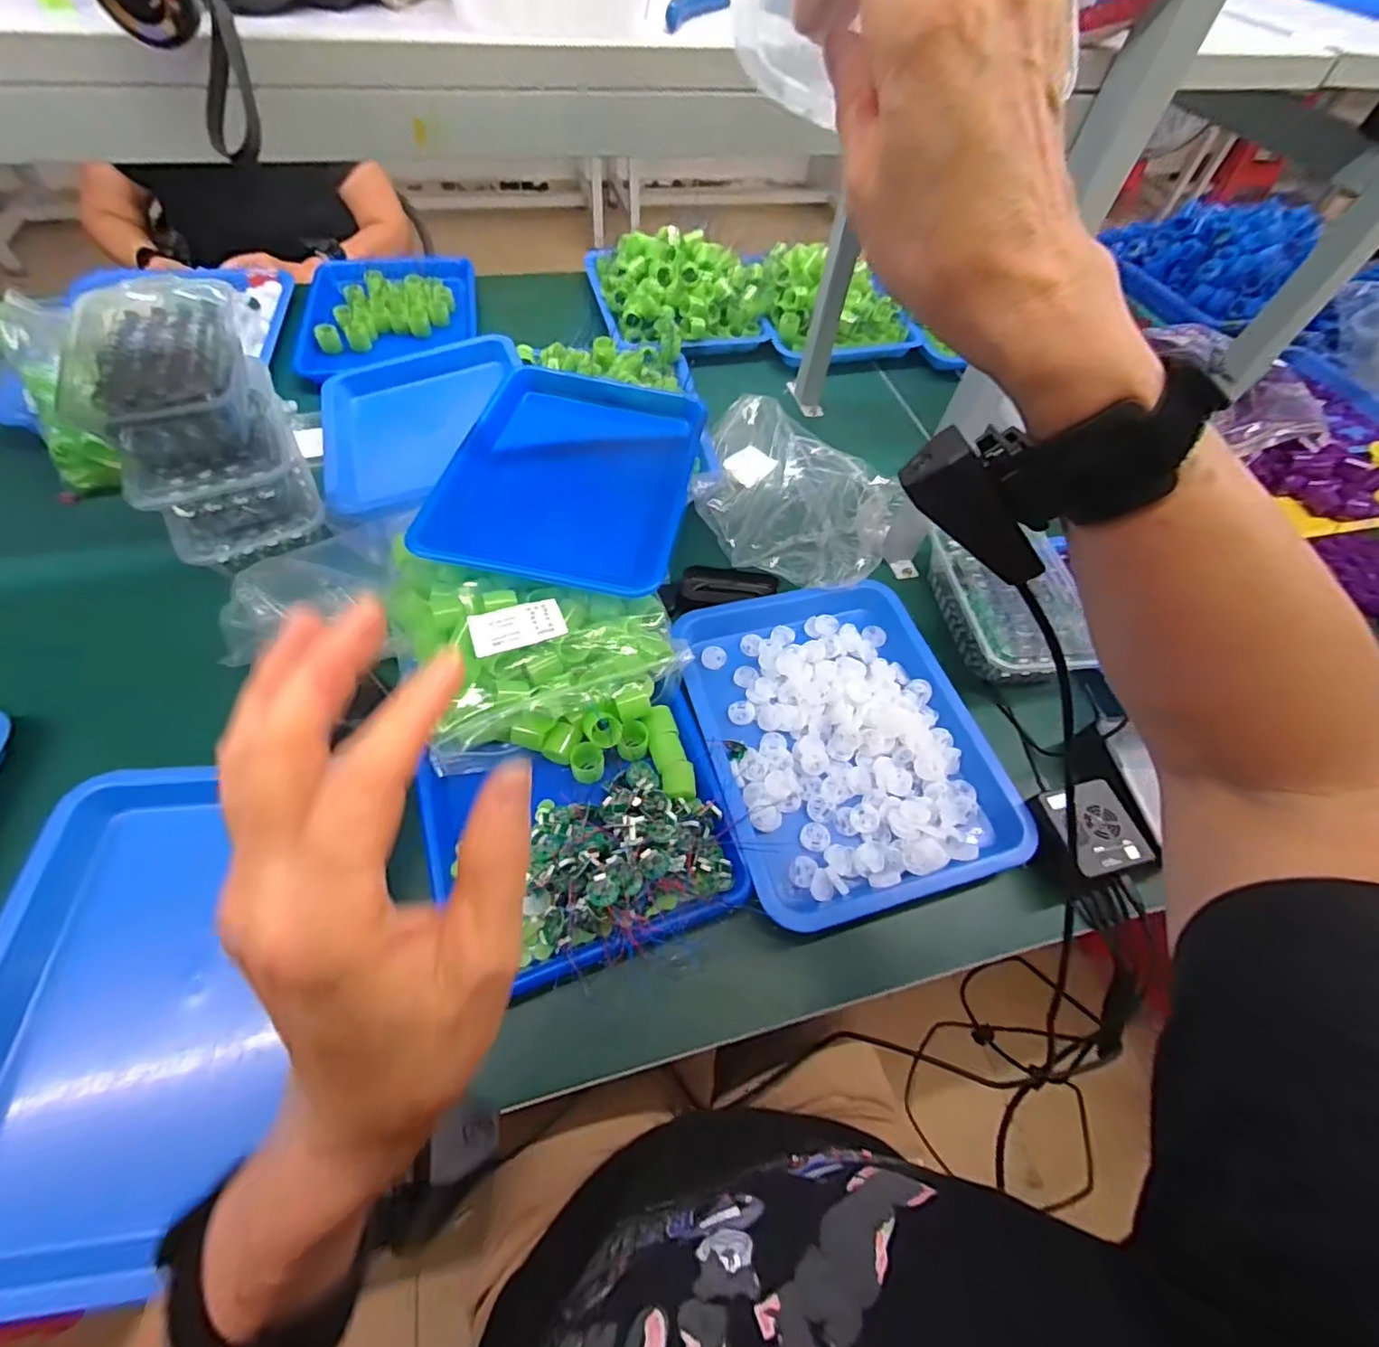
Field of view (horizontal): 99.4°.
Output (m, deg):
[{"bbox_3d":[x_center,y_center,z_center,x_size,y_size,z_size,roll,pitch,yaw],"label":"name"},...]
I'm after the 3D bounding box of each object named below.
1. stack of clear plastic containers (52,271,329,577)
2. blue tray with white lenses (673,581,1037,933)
[{"bbox_3d":[-0.503,-0.256,0.606,0.146,0.166,0.246,-21,62,-17],"label":"stack of clear plastic containers"},{"bbox_3d":[0.144,0.055,0.581,0.269,0.035,0.339,-13,59,-13],"label":"blue tray with white lenses"}]

